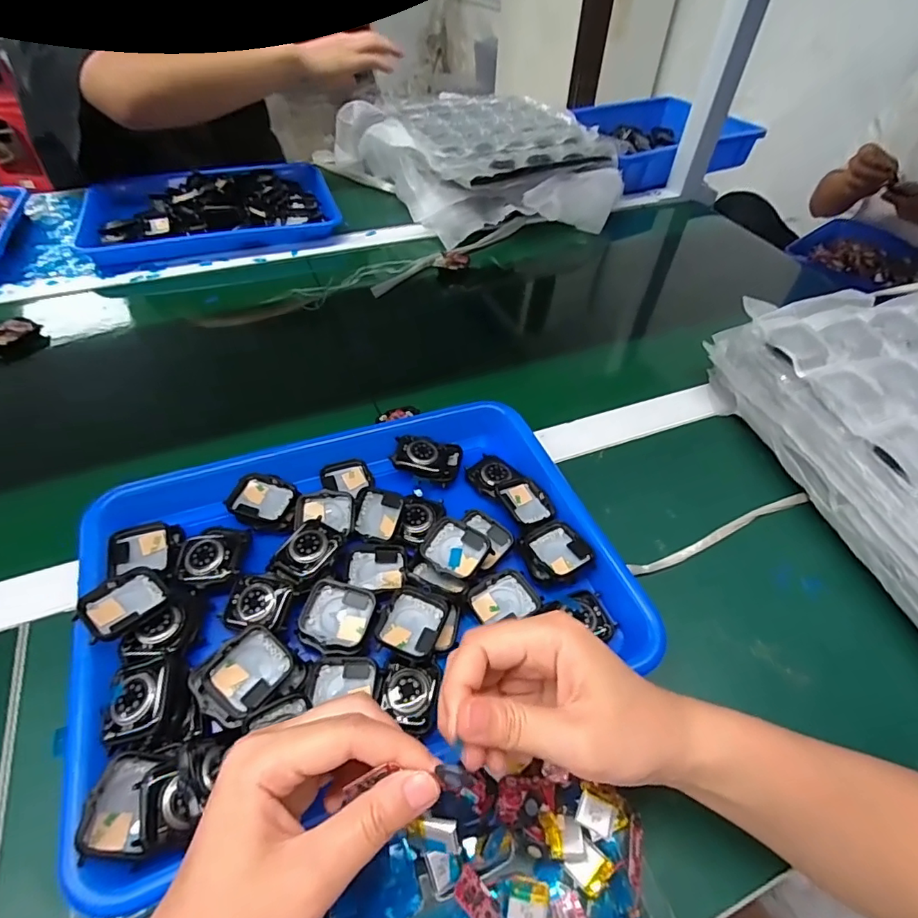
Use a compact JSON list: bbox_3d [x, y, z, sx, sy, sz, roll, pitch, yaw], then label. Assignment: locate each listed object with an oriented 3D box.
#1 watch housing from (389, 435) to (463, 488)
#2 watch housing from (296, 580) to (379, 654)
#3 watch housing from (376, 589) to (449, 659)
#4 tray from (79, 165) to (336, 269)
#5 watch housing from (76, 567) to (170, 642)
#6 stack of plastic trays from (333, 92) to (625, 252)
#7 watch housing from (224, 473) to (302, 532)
[{"bbox_3d":[-0.025,-0.002,0.406,0.052,0.012,0.040,10,48,6],"label":"watch housing"},{"bbox_3d":[-0.076,0.098,0.318,0.044,0.014,0.038,11,49,7],"label":"watch housing"},{"bbox_3d":[-0.028,0.101,0.316,0.035,0.011,0.043,16,49,12],"label":"watch housing"},{"bbox_3d":[-0.344,-0.351,0.709,0.326,0.046,0.203,-13,50,-14],"label":"tray"},{"bbox_3d":[-0.199,0.084,0.305,0.033,0.010,0.042,35,55,25],"label":"watch housing"},{"bbox_3d":[0.018,-0.472,0.792,0.333,0.096,0.433,-16,51,-16],"label":"stack of plastic trays"},{"bbox_3d":[-0.140,0.030,0.371,0.046,0.013,0.040,8,48,4],"label":"watch housing"}]

